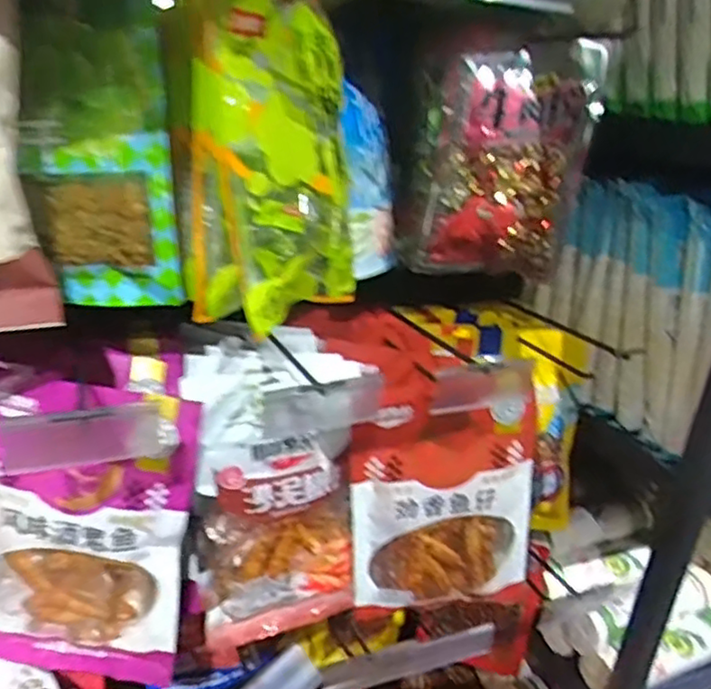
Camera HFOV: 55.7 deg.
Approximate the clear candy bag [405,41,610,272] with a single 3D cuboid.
[{"bbox_3d":[0.156,-0.193,0.711,0.184,0.227,0.091,8,22,6],"label":"clear candy bag"}]

